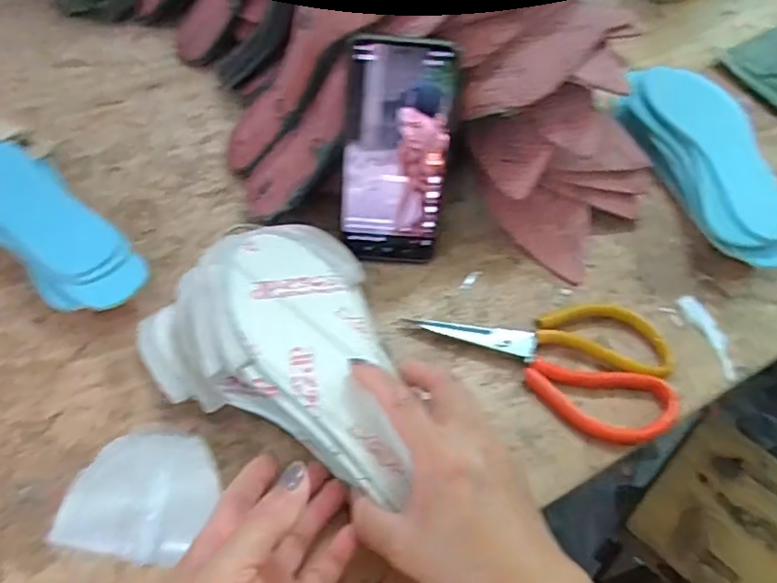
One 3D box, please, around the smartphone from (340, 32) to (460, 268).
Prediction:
[{"bbox_3d":[0.006,-0.097,0.435,0.076,0.163,0.010,5,29,-1],"label":"smartphone"}]

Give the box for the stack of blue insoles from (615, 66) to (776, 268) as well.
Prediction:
[{"bbox_3d":[0.288,-0.118,0.533,0.094,0.045,0.238,-8,54,-10],"label":"stack of blue insoles"}]

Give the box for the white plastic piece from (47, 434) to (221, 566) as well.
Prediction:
[{"bbox_3d":[-0.143,0.118,0.345,0.086,0.008,0.069,8,68,10],"label":"white plastic piece"}]

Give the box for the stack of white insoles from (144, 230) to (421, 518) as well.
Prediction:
[{"bbox_3d":[-0.058,0.044,0.373,0.140,0.046,0.197,-30,61,-23],"label":"stack of white insoles"}]

